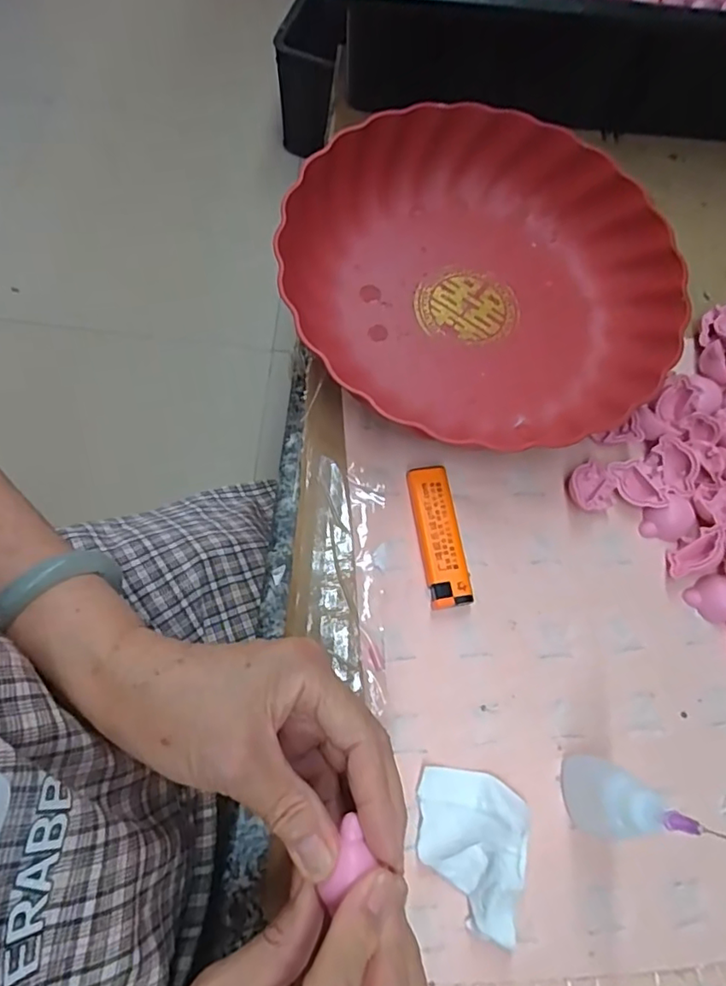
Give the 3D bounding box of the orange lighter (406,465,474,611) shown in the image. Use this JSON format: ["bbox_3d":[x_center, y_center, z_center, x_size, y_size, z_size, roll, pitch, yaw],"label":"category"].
[{"bbox_3d":[0.043,0.024,0.329,0.024,0.013,0.080,-8,71,-5],"label":"orange lighter"}]

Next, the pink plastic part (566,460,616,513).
[{"bbox_3d":[0.138,-0.003,0.348,0.026,0.011,0.029,-15,72,-8],"label":"pink plastic part"}]

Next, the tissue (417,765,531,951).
[{"bbox_3d":[0.053,0.171,0.273,0.051,0.023,0.066,6,70,0],"label":"tissue"}]

